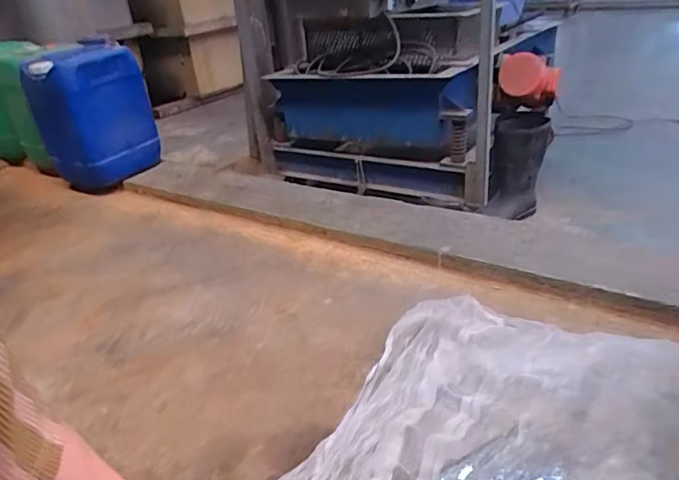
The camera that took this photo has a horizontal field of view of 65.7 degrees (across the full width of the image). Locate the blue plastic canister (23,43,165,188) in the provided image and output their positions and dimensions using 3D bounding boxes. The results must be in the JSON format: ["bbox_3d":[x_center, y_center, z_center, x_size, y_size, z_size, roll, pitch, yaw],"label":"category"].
[{"bbox_3d":[-0.793,-0.403,1.716,0.247,0.402,0.272,13,33,30],"label":"blue plastic canister"}]

